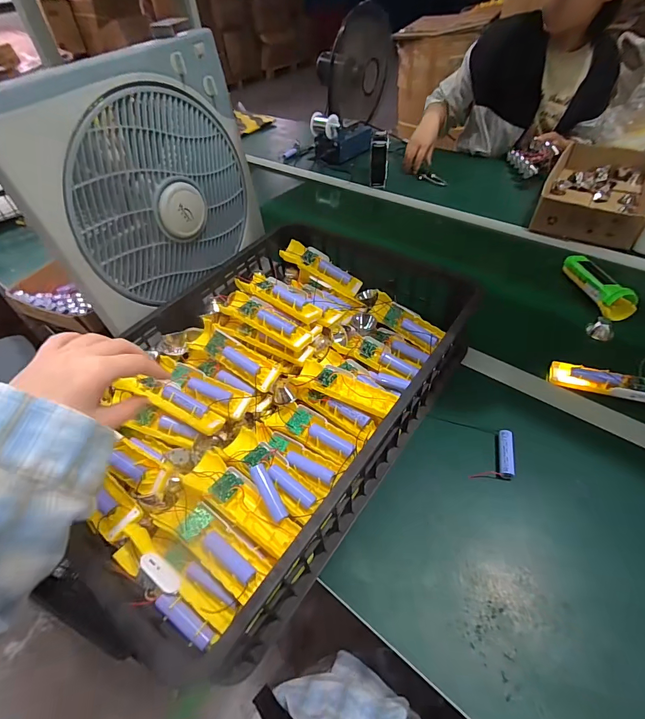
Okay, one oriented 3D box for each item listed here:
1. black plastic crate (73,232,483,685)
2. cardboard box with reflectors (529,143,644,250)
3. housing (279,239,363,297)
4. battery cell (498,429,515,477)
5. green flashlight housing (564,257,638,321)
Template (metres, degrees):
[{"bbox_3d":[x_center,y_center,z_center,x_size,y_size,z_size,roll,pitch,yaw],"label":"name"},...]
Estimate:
[{"bbox_3d":[-0.072,0.028,0.549,0.389,0.121,0.580,27,57,26],"label":"black plastic crate"},{"bbox_3d":[0.692,-0.430,0.927,0.225,0.087,0.425,25,56,25],"label":"cardboard box with reflectors"},{"bbox_3d":[-0.001,-0.173,0.693,0.160,0.023,0.054,33,57,7],"label":"housing"},{"bbox_3d":[0.251,0.127,0.505,0.017,0.021,0.067,8,50,13],"label":"battery cell"},{"bbox_3d":[0.524,-0.144,0.704,0.053,0.047,0.181,-3,49,3],"label":"green flashlight housing"}]

